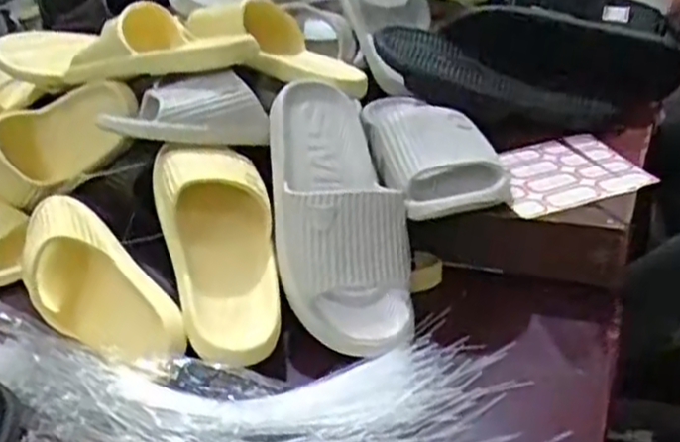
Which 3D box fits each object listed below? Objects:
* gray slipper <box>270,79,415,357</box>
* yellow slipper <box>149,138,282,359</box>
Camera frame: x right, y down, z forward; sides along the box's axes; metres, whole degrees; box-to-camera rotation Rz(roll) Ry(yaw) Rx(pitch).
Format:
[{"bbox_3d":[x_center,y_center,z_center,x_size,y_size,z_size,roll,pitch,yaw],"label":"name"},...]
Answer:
[{"bbox_3d":[-0.004,-0.020,0.696,0.118,0.067,0.282,-11,63,-5],"label":"gray slipper"},{"bbox_3d":[-0.105,0.018,0.678,0.098,0.062,0.224,-13,71,-9],"label":"yellow slipper"}]

